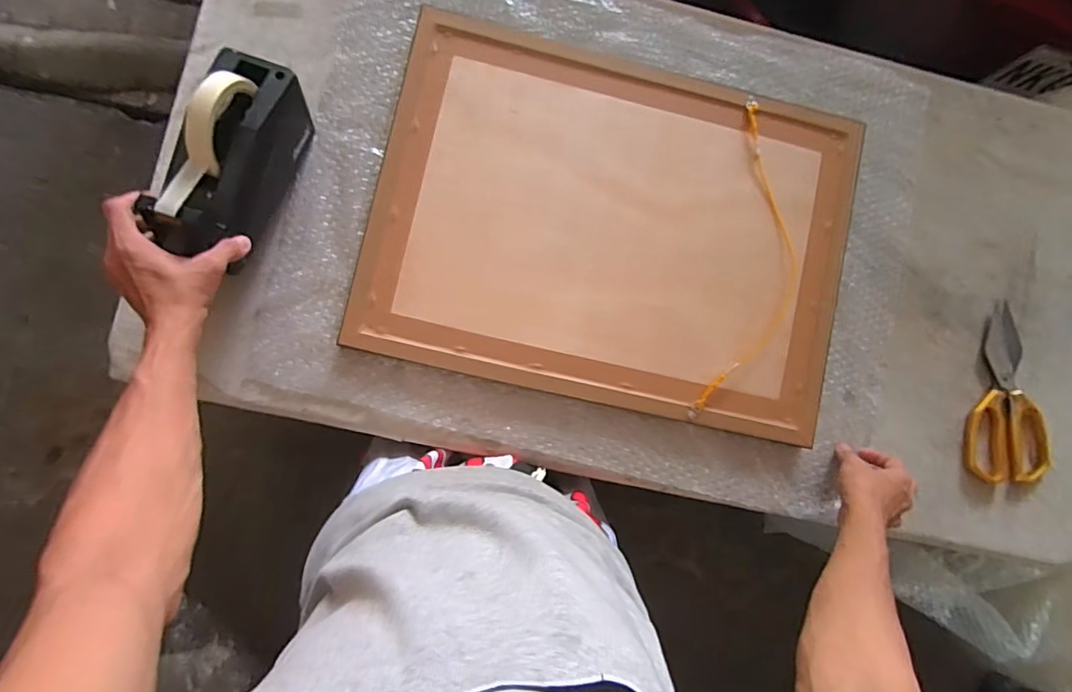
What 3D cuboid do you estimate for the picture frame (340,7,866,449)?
[{"bbox_3d":[0.097,-0.143,0.617,0.555,0.022,0.417,12,87,-5],"label":"picture frame"}]

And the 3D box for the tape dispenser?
[{"bbox_3d":[-0.301,-0.189,0.520,0.075,0.128,0.202,18,83,-4],"label":"tape dispenser"}]

